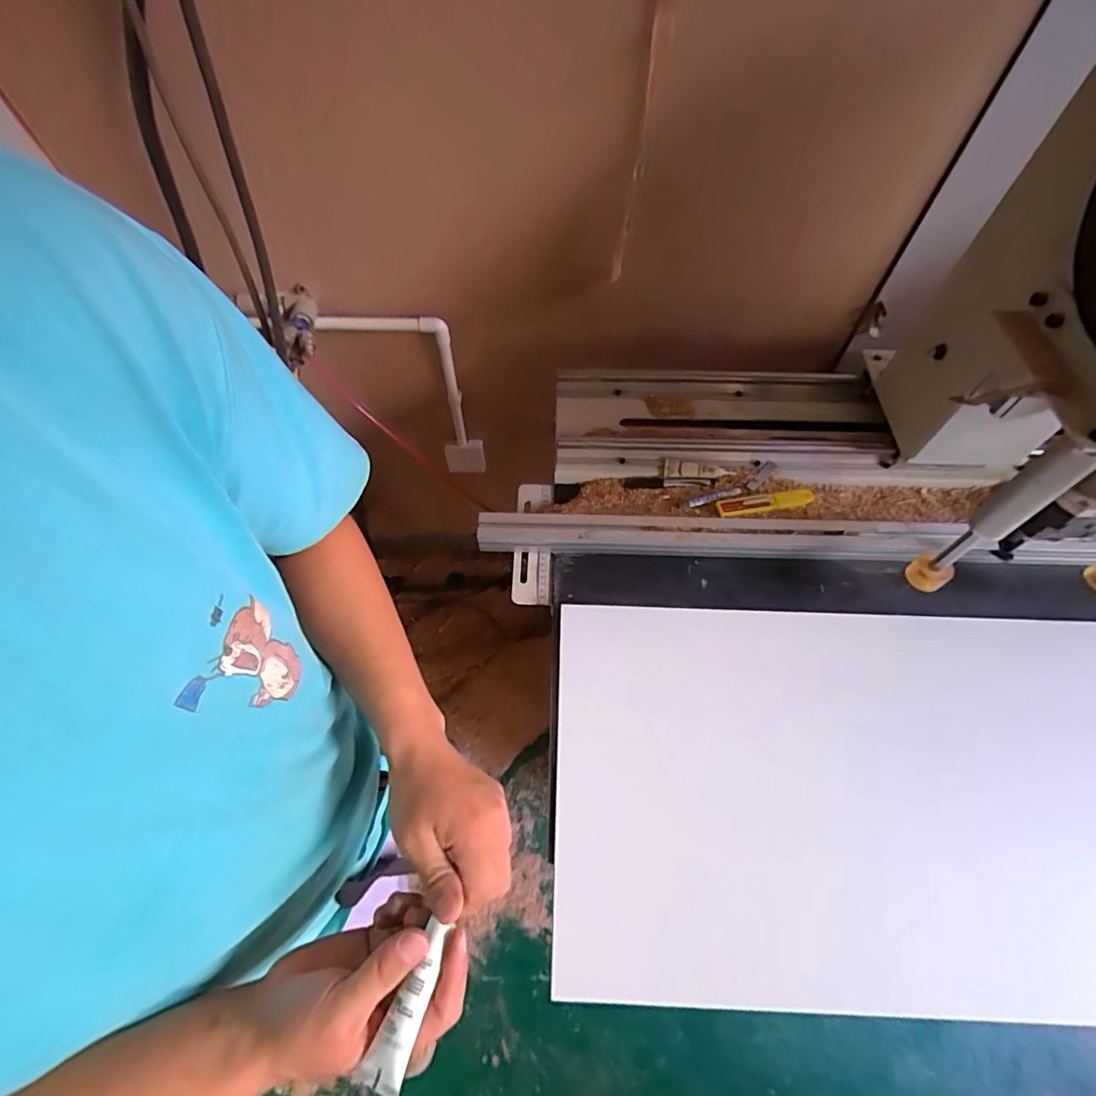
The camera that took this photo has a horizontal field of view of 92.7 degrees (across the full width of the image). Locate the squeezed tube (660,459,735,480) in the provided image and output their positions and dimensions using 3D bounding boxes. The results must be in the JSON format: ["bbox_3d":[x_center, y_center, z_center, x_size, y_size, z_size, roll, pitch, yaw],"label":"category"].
[{"bbox_3d":[0.222,-0.112,0.771,0.100,0.019,0.024,6,61,3],"label":"squeezed tube"}]

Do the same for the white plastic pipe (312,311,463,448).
[{"bbox_3d":[-0.282,-0.314,1.019,0.226,0.300,0.047,5,60,3],"label":"white plastic pipe"}]

